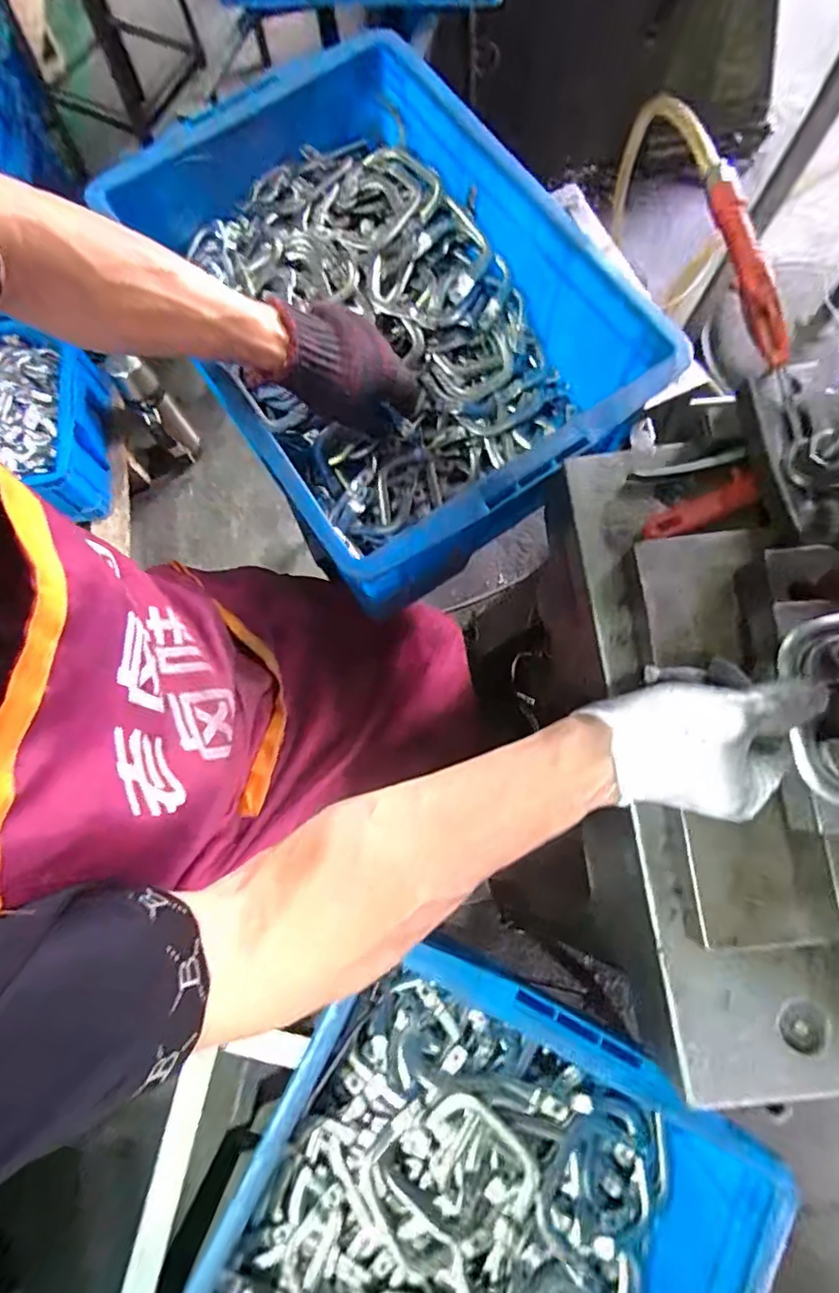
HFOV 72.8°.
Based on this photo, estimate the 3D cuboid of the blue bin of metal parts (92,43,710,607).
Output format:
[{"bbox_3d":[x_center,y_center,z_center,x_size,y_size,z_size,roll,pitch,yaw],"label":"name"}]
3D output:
[{"bbox_3d":[-0.036,-0.325,0.578,0.329,0.157,0.501,-34,77,-7],"label":"blue bin of metal parts"}]

